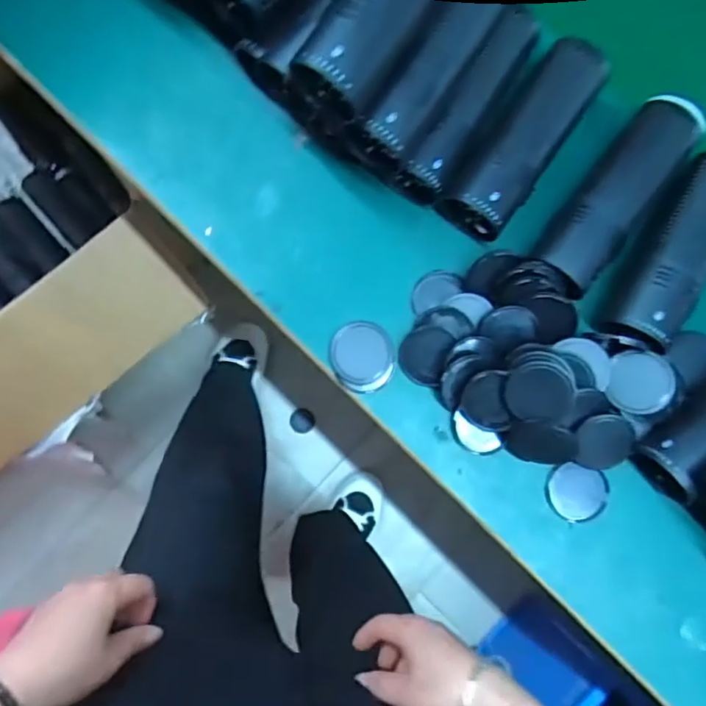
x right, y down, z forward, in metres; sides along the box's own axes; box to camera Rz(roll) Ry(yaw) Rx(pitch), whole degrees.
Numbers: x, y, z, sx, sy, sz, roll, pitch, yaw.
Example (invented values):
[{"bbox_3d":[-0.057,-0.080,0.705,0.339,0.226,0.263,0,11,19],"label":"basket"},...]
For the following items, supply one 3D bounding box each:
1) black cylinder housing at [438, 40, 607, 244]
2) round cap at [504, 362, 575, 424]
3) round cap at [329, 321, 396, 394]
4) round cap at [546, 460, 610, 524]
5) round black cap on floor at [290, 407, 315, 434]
[{"bbox_3d":[0.139,-0.174,0.470,0.056,0.045,0.173,34,86,0],"label":"black cylinder housing"},{"bbox_3d":[0.144,0.032,0.455,0.048,0.008,0.048,4,103,19],"label":"round cap"},{"bbox_3d":[0.008,0.003,0.483,0.050,0.006,0.058,-9,87,-3],"label":"round cap"},{"bbox_3d":[0.183,0.115,0.482,0.049,0.005,0.046,0,86,-2],"label":"round cap"},{"bbox_3d":[-0.104,0.140,1.210,0.050,0.009,0.049,0,86,-2],"label":"round black cap on floor"}]

